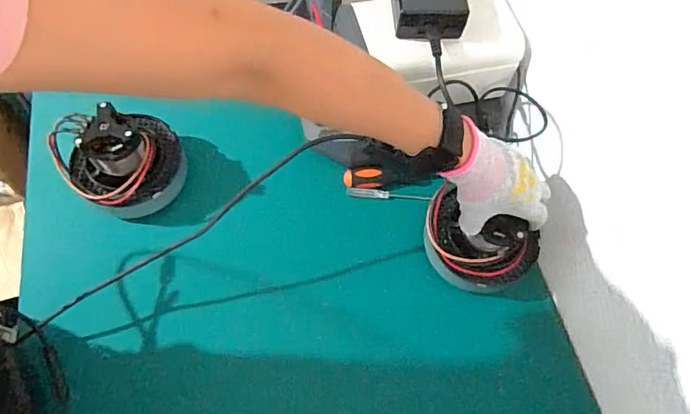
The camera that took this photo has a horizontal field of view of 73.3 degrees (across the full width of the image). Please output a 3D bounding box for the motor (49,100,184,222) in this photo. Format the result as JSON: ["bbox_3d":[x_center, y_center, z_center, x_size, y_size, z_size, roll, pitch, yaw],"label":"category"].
[{"bbox_3d":[-0.256,-0.053,0.537,0.132,0.104,0.117,-33,71,-19],"label":"motor"}]

